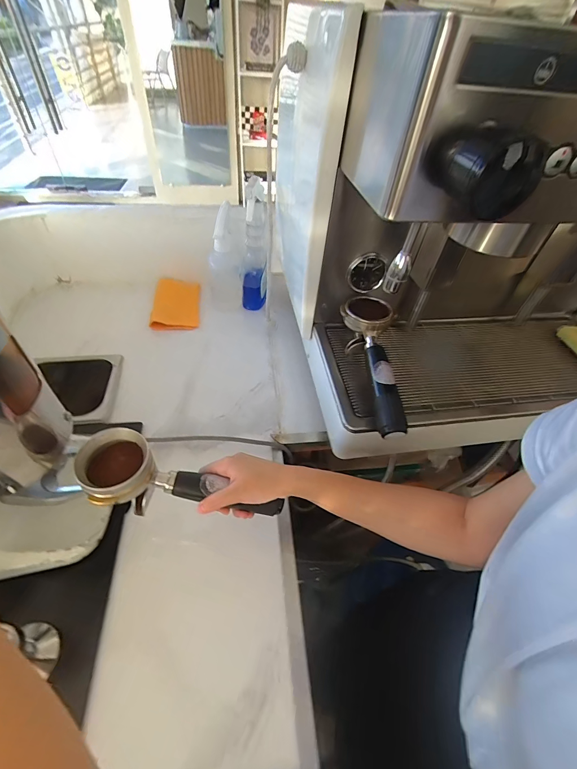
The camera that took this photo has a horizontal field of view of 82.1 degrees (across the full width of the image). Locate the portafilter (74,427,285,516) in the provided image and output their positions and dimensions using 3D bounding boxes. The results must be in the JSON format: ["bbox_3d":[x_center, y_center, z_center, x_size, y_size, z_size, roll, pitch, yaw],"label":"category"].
[{"bbox_3d":[-0.122,0.123,0.379,0.220,0.065,0.071,23,45,-16],"label":"portafilter"}]

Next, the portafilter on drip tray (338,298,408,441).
[{"bbox_3d":[0.113,-0.035,0.451,0.073,0.058,0.219,3,48,-3],"label":"portafilter on drip tray"}]

